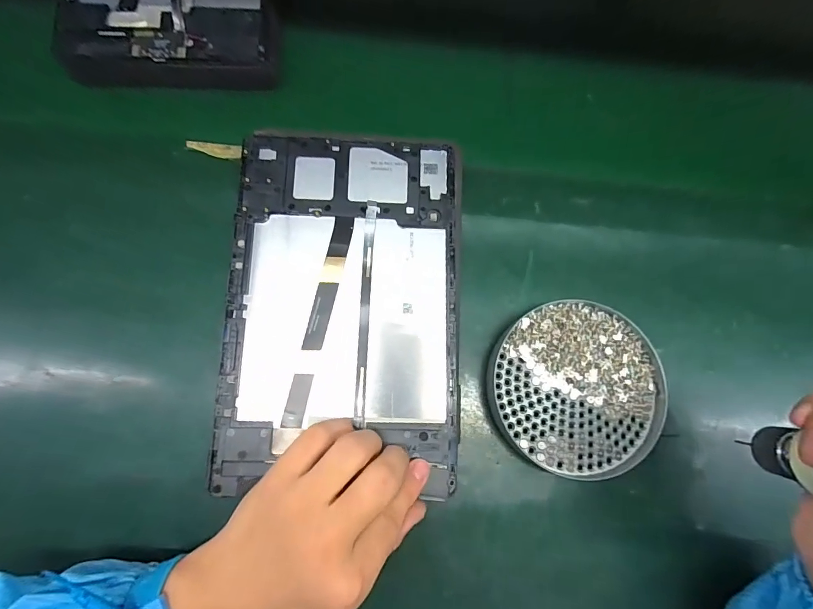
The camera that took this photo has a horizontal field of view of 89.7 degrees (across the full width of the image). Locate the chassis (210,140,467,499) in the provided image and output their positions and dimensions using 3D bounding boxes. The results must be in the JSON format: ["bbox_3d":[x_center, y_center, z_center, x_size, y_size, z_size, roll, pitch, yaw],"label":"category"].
[{"bbox_3d":[-0.039,-0.004,0.270,0.150,0.015,0.230,3,82,-4],"label":"chassis"}]

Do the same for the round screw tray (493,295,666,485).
[{"bbox_3d":[0.114,0.055,0.277,0.115,0.022,0.109,0,79,-2],"label":"round screw tray"}]

